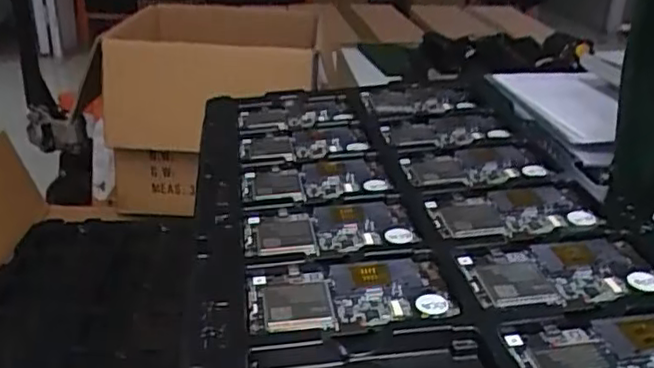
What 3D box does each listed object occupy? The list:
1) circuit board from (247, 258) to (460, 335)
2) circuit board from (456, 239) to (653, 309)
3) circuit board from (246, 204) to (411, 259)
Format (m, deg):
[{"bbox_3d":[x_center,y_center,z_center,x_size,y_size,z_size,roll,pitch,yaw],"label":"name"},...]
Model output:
[{"bbox_3d":[0.014,0.070,0.412,0.127,0.008,0.071,-5,28,-7],"label":"circuit board"},{"bbox_3d":[0.159,0.056,0.427,0.131,0.006,0.067,-4,25,-6],"label":"circuit board"},{"bbox_3d":[0.001,0.035,0.483,0.124,0.008,0.069,-5,25,-8],"label":"circuit board"}]

